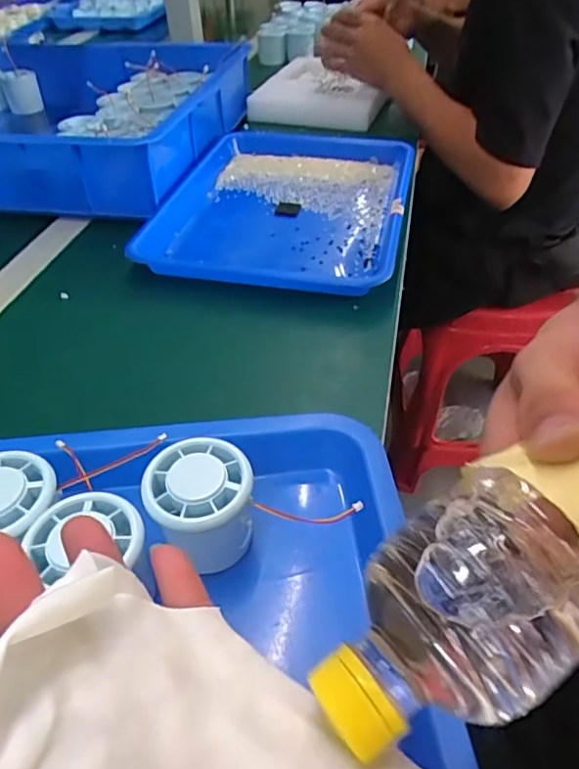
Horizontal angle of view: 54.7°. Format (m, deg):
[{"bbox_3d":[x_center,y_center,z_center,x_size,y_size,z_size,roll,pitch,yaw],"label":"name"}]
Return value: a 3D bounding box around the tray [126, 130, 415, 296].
[{"bbox_3d":[0.004,-0.210,0.633,0.248,0.032,0.345,8,44,9],"label":"tray"}]

